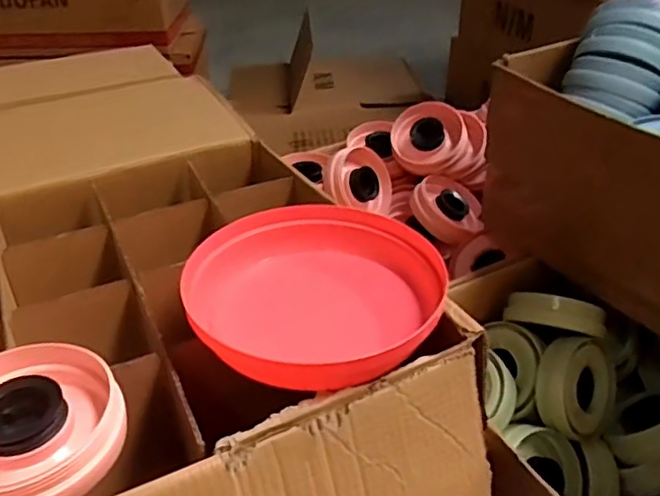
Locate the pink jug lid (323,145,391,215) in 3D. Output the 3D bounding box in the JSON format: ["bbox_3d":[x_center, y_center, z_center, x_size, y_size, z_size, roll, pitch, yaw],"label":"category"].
[{"bbox_3d":[0.045,-0.122,1.078,0.121,0.115,0.038,5,-14,-35],"label":"pink jug lid"}]

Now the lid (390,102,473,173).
[{"bbox_3d":[0.178,-0.199,1.122,0.134,0.122,0.030,-16,2,17],"label":"lid"}]

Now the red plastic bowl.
[{"bbox_3d":[-0.010,0.038,0.571,0.220,0.061,0.214,-1,35,1],"label":"red plastic bowl"}]

